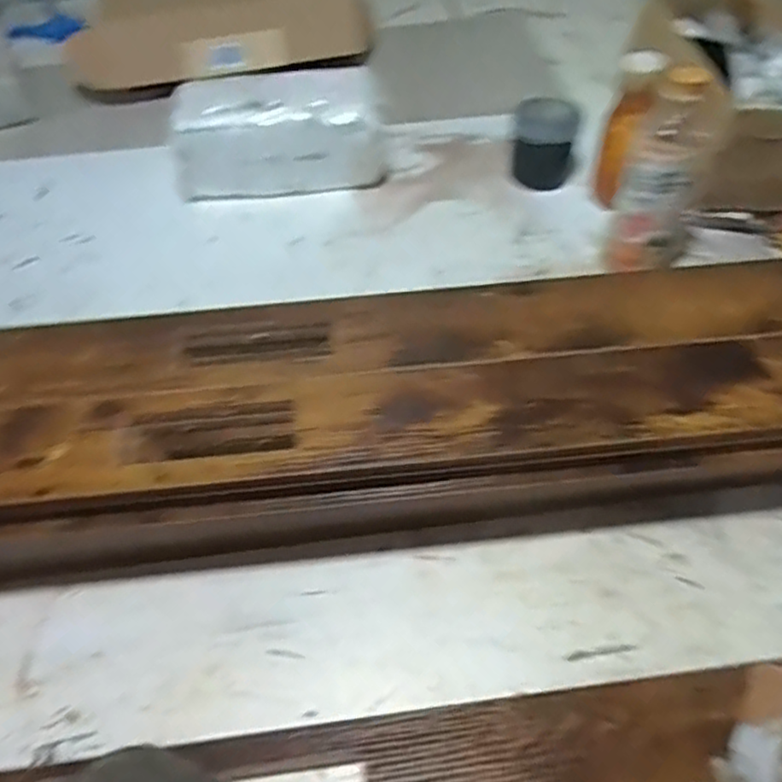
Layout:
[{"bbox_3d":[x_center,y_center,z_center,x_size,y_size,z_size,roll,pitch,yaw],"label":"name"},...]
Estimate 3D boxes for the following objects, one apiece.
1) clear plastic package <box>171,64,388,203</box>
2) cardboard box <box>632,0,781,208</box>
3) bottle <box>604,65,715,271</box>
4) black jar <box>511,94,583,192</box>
[{"bbox_3d":[-0.127,-0.299,0.810,0.242,0.114,0.104,-6,51,-2],"label":"clear plastic package"},{"bbox_3d":[0.460,-0.357,0.835,0.259,0.129,0.328,-4,51,0],"label":"cardboard box"},{"bbox_3d":[0.260,-0.197,0.656,0.074,0.200,0.061,10,52,11],"label":"bottle"},{"bbox_3d":[0.182,-0.297,0.822,0.077,0.081,0.070,6,51,8],"label":"black jar"}]

